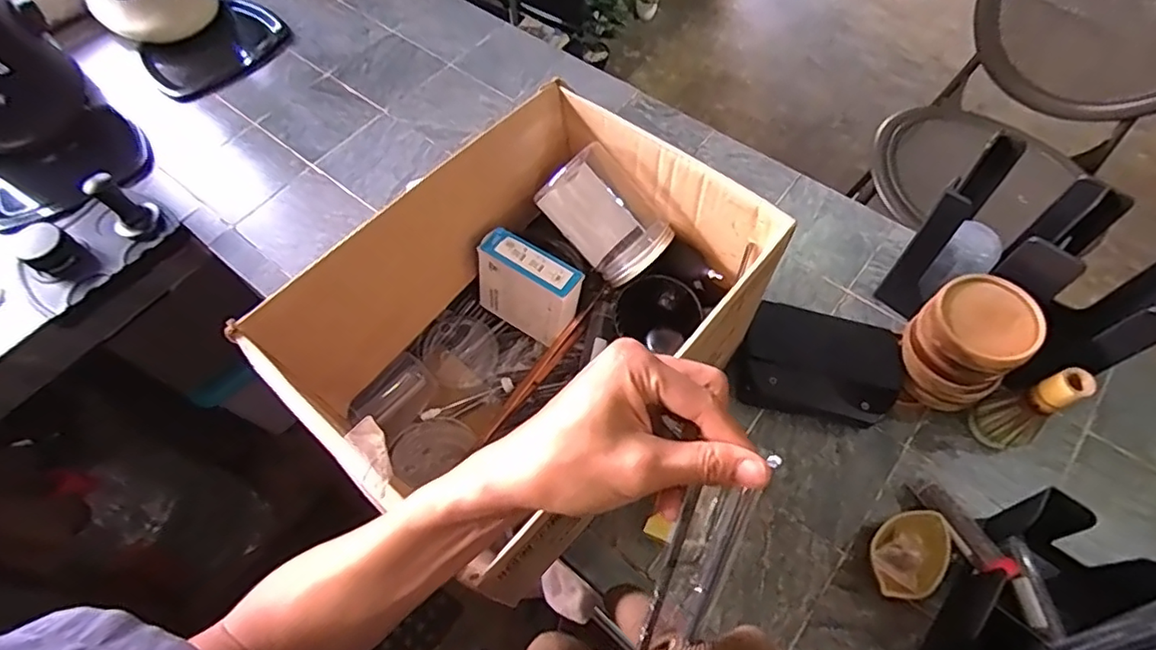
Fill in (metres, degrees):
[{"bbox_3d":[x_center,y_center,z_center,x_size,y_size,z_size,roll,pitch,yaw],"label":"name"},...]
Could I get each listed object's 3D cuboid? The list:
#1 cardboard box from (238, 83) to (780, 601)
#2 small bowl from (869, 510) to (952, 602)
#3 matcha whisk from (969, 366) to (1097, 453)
[{"bbox_3d":[-0.038,0.018,0.597,0.290,0.248,0.384,38,69,20],"label":"cardboard box"},{"bbox_3d":[0.328,0.231,0.588,0.064,0.042,0.103,38,67,22],"label":"small bowl"},{"bbox_3d":[0.466,0.091,0.616,0.048,0.138,0.056,-23,61,-11],"label":"matcha whisk"}]

